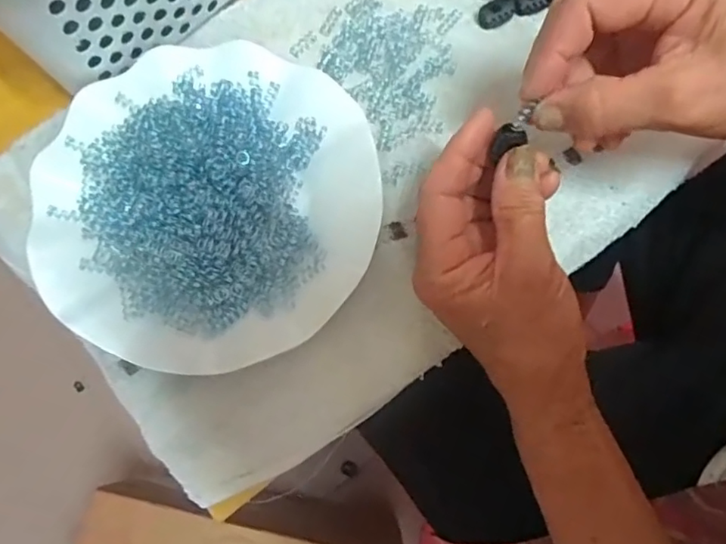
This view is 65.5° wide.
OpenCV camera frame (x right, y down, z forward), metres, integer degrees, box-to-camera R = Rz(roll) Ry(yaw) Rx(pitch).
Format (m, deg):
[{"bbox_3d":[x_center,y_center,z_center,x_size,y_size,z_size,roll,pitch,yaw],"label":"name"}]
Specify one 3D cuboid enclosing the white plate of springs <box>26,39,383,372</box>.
[{"bbox_3d":[-0.084,-0.038,0.313,0.179,0.023,0.176,2,75,1],"label":"white plate of springs"}]

